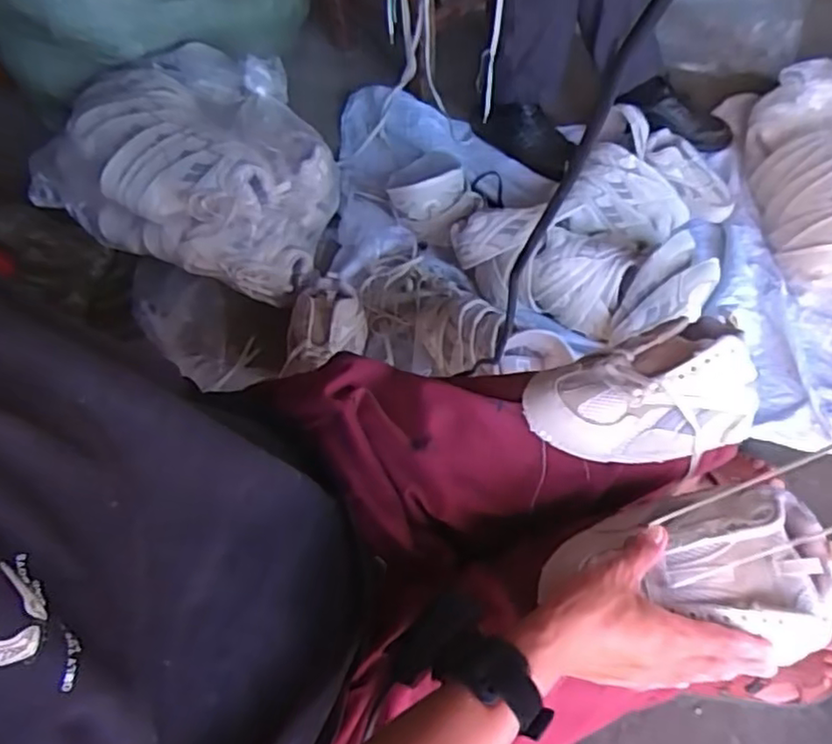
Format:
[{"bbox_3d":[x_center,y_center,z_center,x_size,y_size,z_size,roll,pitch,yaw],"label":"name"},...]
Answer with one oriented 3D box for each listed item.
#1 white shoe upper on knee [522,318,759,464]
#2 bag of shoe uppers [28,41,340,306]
[{"bbox_3d":[0.199,0.019,0.548,0.210,0.064,0.112,-19,63,-10],"label":"white shoe upper on knee"},{"bbox_3d":[-0.352,-0.349,1.073,0.413,0.186,0.356,10,62,6],"label":"bag of shoe uppers"}]

